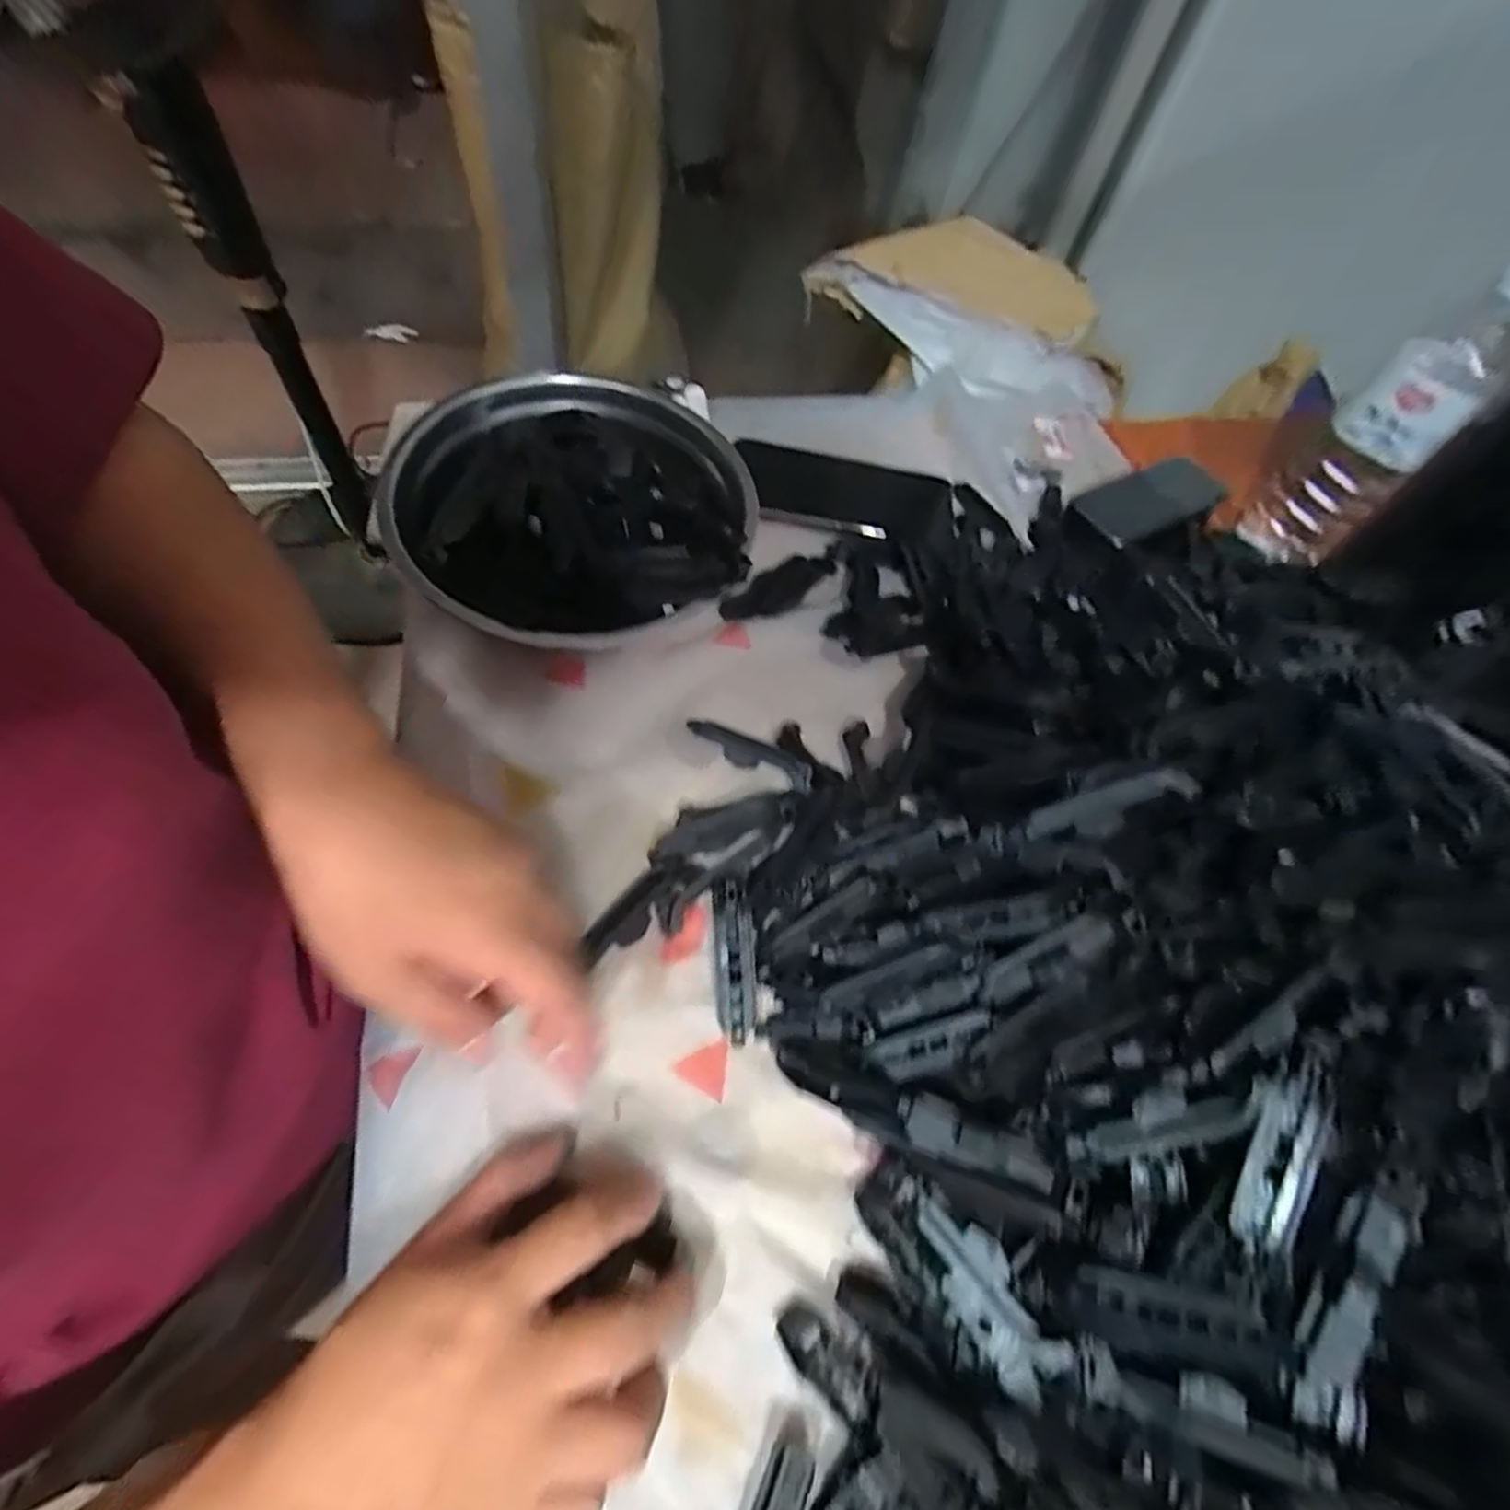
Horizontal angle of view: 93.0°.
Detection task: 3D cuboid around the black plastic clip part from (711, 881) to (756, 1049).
[{"bbox_3d":[-0.010,0.098,0.338,0.018,0.006,0.073,-3,75,-5],"label":"black plastic clip part"}]

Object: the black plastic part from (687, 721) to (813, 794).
[{"bbox_3d":[-0.002,-0.002,0.403,0.076,0.007,0.019,28,60,8],"label":"black plastic part"}]

